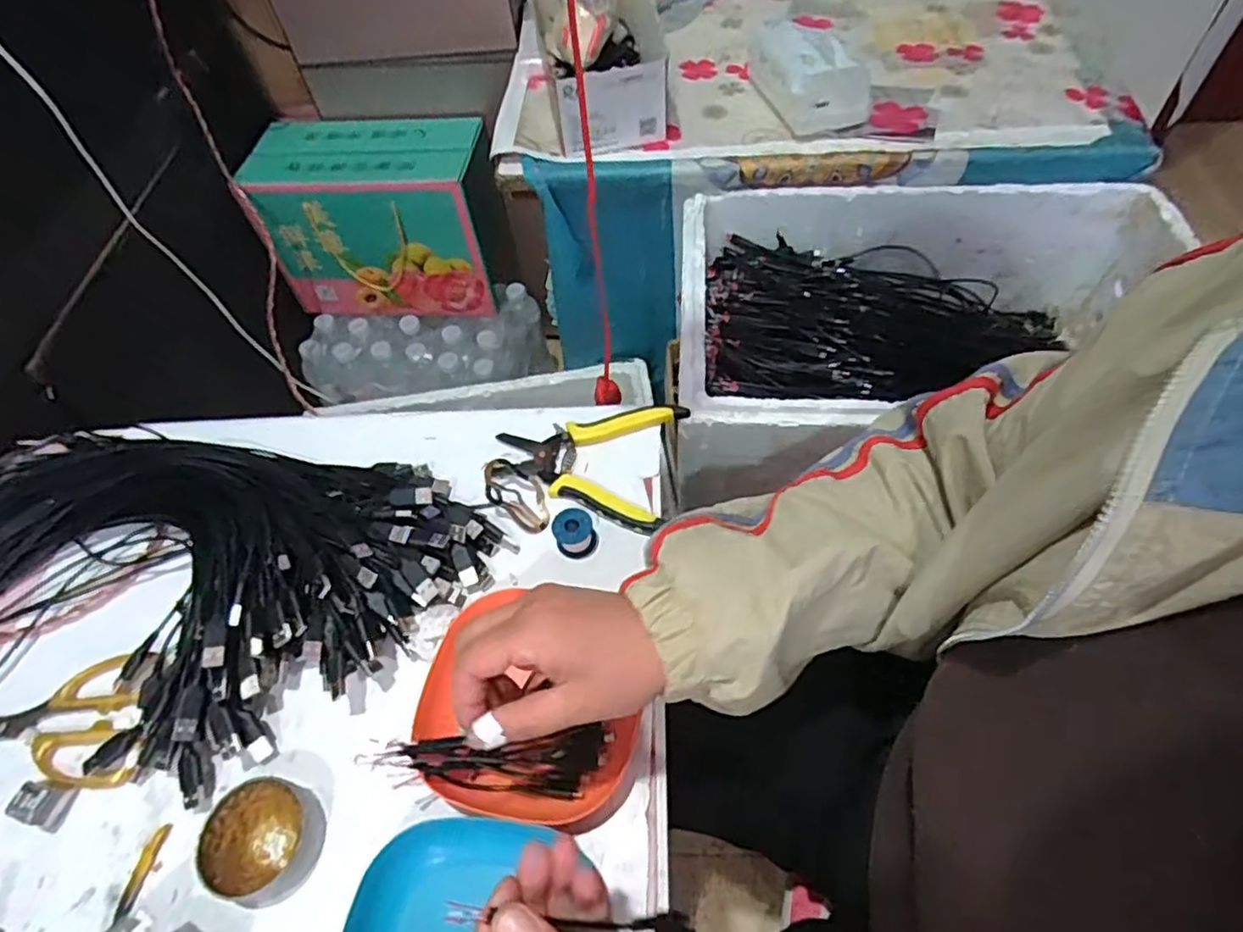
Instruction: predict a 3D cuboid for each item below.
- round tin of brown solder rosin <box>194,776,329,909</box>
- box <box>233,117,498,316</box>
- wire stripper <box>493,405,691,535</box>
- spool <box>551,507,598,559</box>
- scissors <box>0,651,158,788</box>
[{"bbox_3d":[-0.218,0.227,0.412,0.065,0.026,0.064,-2,56,3],"label":"round tin of brown solder rosin"},{"bbox_3d":[-0.357,-0.378,1.047,0.328,0.235,0.158,1,56,5],"label":"box"},{"bbox_3d":[-0.031,-0.006,0.556,0.147,0.020,0.114,7,57,9],"label":"wire stripper"},{"bbox_3d":[-0.035,0.051,0.511,0.029,0.028,0.029,-2,56,3],"label":"spool"},{"bbox_3d":[-0.412,0.187,0.466,0.163,0.010,0.087,-12,56,-4],"label":"scissors"}]

